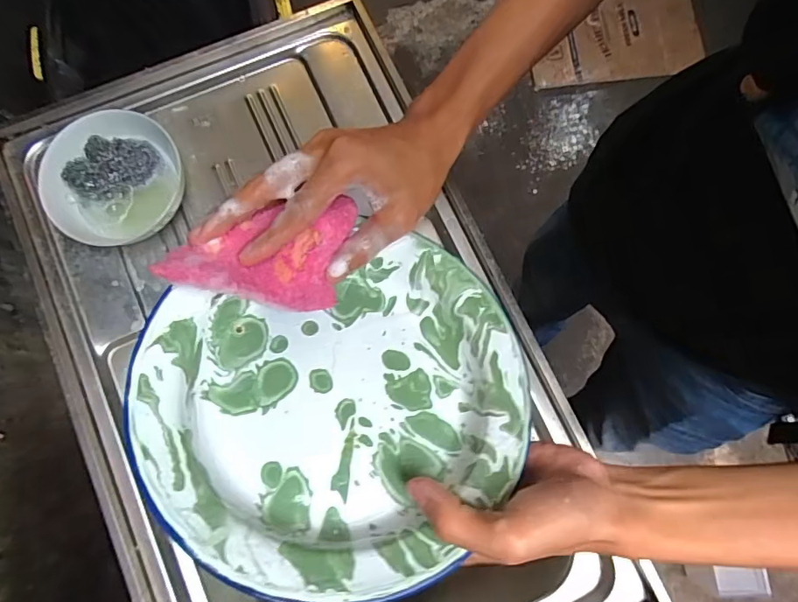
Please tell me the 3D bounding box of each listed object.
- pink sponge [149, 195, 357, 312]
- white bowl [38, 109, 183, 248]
[{"bbox_3d":[-0.076,-0.023,0.286,0.113,0.014,0.062,-11,86,-27],"label":"pink sponge"},{"bbox_3d":[-0.304,-0.129,0.531,0.140,0.053,0.120,-38,82,-8],"label":"white bowl"}]

